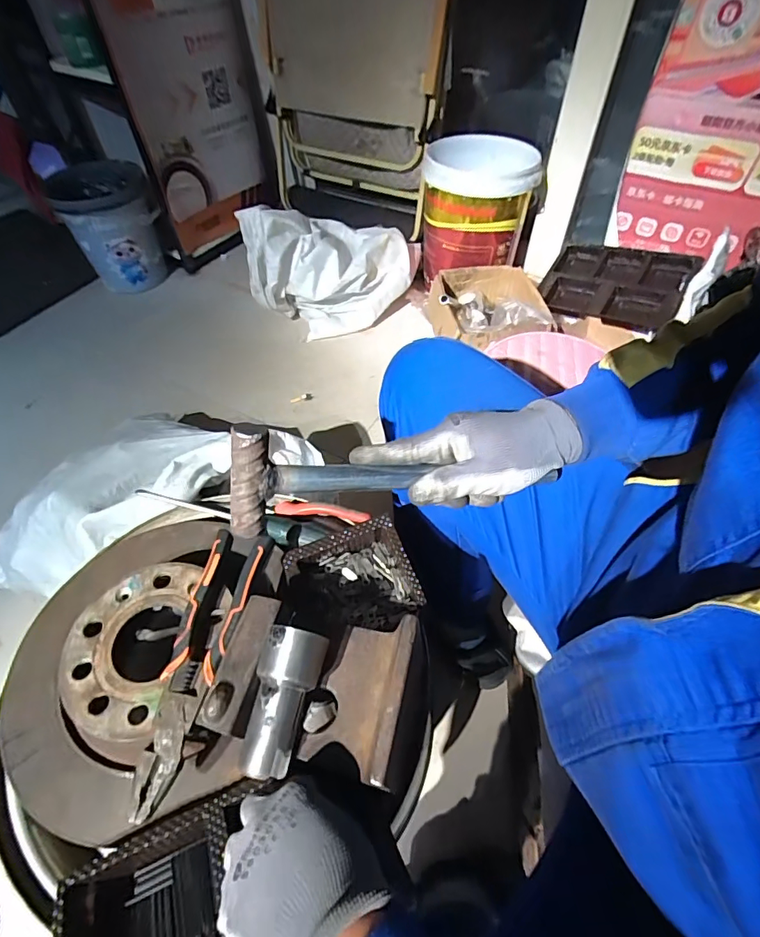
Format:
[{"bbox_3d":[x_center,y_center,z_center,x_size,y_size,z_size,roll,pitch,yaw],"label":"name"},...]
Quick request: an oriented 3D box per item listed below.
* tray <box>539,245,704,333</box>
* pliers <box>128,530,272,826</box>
[{"bbox_3d":[0.585,-0.462,1.146,0.320,0.057,0.195,24,89,34],"label":"tray"},{"bbox_3d":[-0.154,0.150,0.377,0.053,0.018,0.212,12,54,10],"label":"pliers"}]

